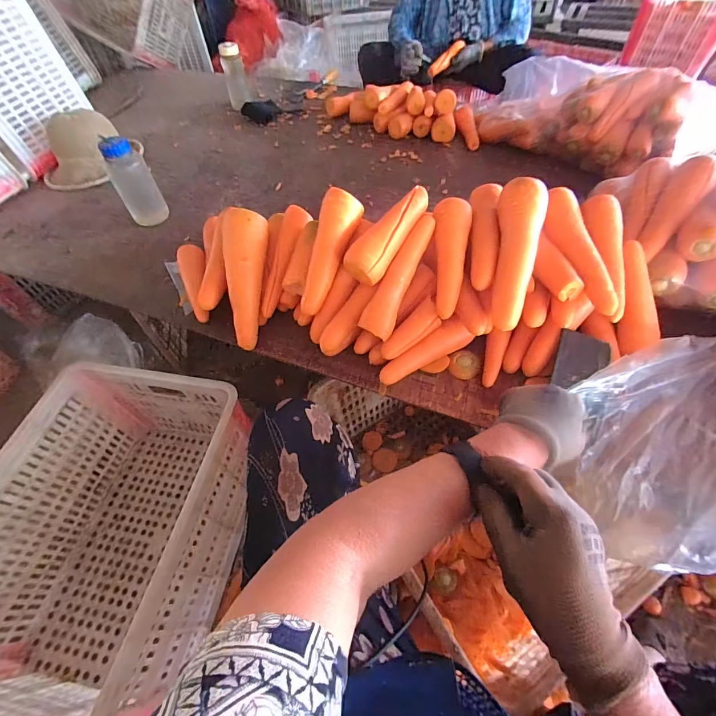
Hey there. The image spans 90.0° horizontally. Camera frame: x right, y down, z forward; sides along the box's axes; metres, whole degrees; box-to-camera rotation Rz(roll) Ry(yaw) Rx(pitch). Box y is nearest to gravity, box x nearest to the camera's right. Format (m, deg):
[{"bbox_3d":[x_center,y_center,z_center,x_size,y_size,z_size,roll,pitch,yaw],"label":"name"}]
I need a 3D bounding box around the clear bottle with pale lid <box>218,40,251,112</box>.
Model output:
[{"bbox_3d":[-0.405,-0.927,1.183,0.072,0.163,0.078,-15,56,-8],"label":"clear bottle with pale lid"}]

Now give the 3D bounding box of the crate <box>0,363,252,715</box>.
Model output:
[{"bbox_3d":[-0.434,0.313,0.659,0.358,0.290,0.505,7,55,7],"label":"crate"}]

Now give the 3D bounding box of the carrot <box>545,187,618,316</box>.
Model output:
[{"bbox_3d":[0.325,-0.158,0.526,0.040,0.033,0.207,-9,69,-4],"label":"carrot"}]

